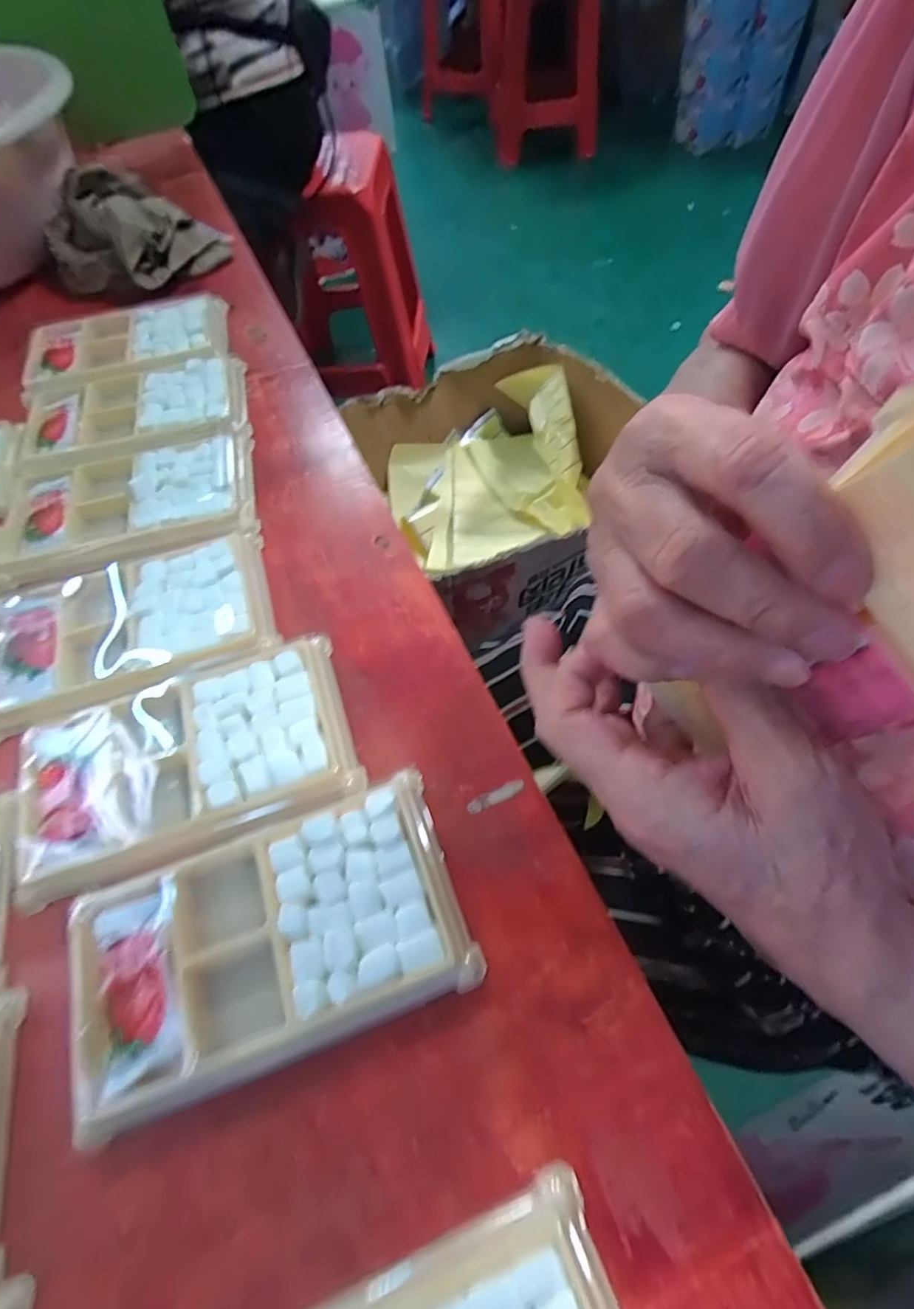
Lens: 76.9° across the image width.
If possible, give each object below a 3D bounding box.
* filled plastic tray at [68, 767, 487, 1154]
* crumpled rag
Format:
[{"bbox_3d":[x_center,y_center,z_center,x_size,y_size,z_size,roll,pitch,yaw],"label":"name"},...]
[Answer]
[{"bbox_3d":[-0.067,0.100,0.204,0.133,0.013,0.075,-19,60,-7],"label":"filled plastic tray"},{"bbox_3d":[-0.245,-0.318,0.429,0.125,0.055,0.073,-12,59,-6],"label":"crumpled rag"}]

